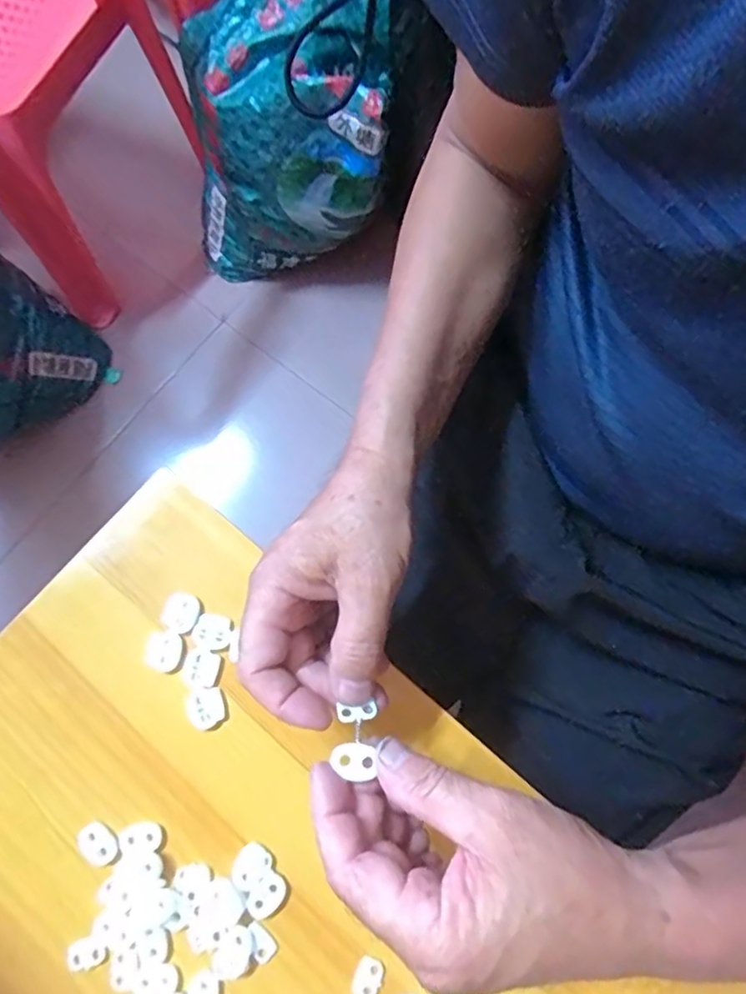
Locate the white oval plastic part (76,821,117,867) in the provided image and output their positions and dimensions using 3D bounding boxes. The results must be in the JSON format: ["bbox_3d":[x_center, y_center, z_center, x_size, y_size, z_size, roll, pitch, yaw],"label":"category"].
[{"bbox_3d":[-0.151,0.190,0.323,0.018,0.004,0.023,-36,79,-7],"label":"white oval plastic part"}]

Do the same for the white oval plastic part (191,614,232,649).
[{"bbox_3d":[-0.095,0.079,0.348,0.022,0.004,0.020,7,77,3],"label":"white oval plastic part"}]

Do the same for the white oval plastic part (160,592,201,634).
[{"bbox_3d":[-0.114,0.068,0.352,0.022,0.008,0.022,-41,79,-8],"label":"white oval plastic part"}]

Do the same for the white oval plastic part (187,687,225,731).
[{"bbox_3d":[-0.096,0.121,0.339,0.020,0.004,0.021,-23,77,-4],"label":"white oval plastic part"}]

